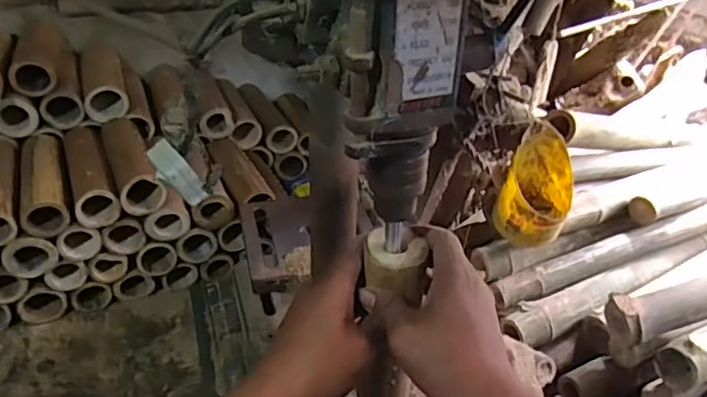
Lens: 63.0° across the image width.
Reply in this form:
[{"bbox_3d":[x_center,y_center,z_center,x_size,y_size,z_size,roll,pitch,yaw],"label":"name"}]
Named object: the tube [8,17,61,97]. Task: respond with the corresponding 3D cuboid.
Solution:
[{"bbox_3d":[-0.445,-0.206,0.823,0.063,0.048,0.179,-9,39,-17],"label":"tube"}]

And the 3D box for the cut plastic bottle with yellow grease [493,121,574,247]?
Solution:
[{"bbox_3d":[0.246,-0.014,0.770,0.085,0.141,0.096,19,40,19],"label":"cut plastic bottle with yellow grease"}]

